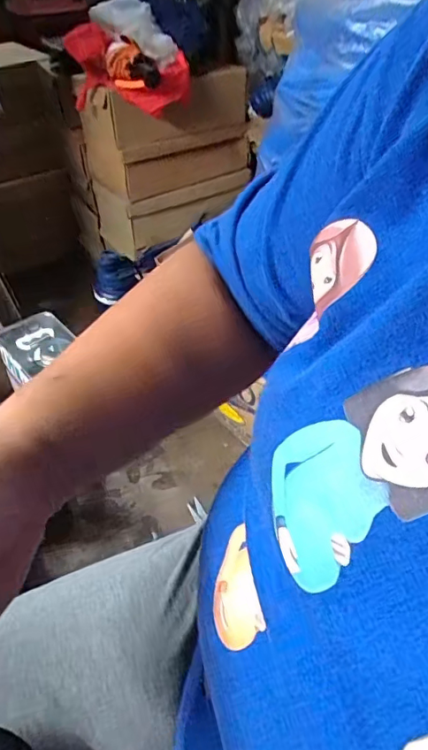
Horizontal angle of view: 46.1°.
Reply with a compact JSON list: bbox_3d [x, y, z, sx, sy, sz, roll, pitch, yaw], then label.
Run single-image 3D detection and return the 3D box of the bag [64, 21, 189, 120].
[{"bbox_3d":[-0.156,-0.568,0.939,0.218,0.113,0.162,-8,45,-10],"label":"bag"}]

